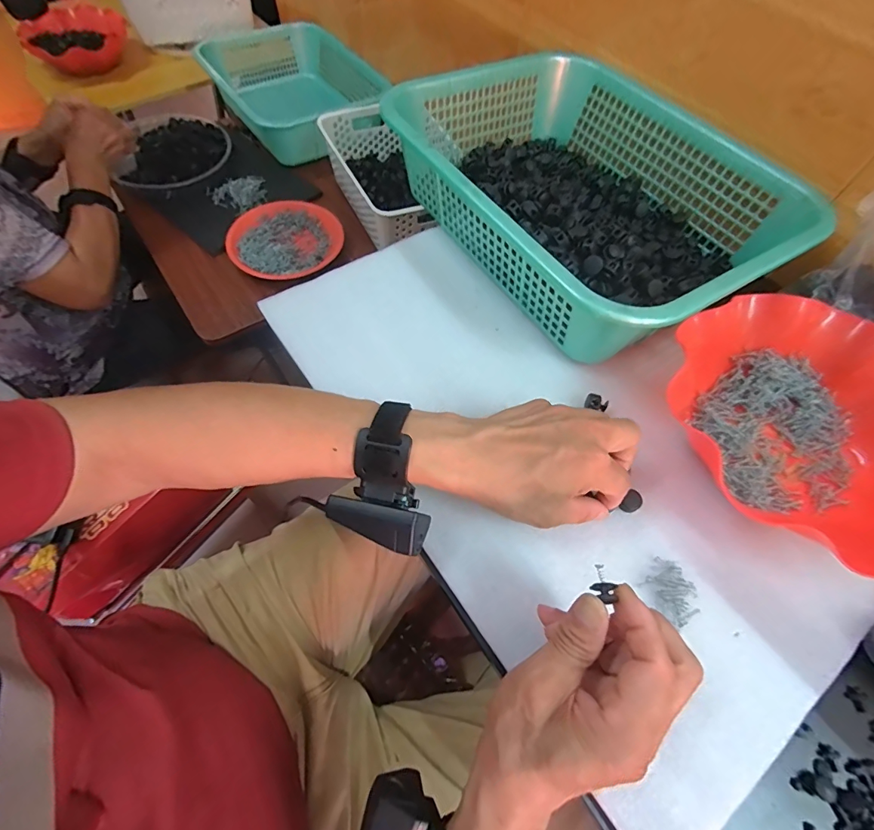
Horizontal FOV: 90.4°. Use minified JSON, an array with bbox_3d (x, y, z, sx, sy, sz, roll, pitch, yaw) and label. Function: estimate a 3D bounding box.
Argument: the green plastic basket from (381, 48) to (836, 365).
[{"bbox_3d":[0.155,-0.237,0.457,0.289,0.093,0.385,-28,66,-16],"label":"green plastic basket"}]

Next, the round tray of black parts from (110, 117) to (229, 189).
[{"bbox_3d":[-0.495,-0.512,0.835,0.183,0.052,0.236,-16,63,-11],"label":"round tray of black parts"}]

